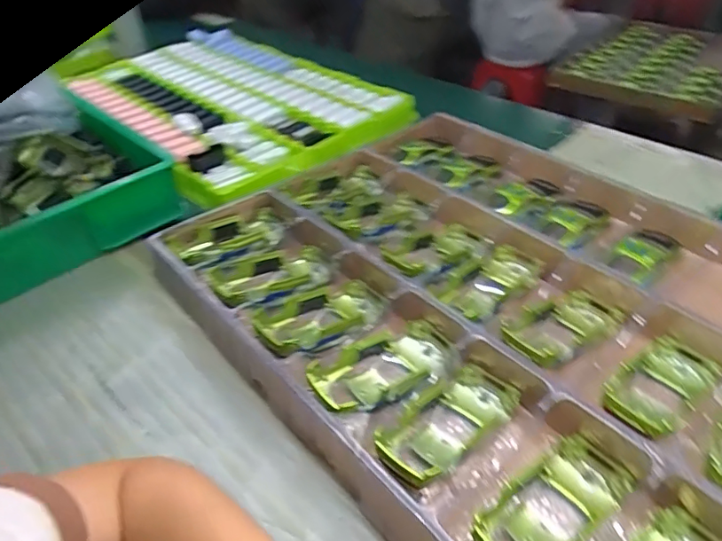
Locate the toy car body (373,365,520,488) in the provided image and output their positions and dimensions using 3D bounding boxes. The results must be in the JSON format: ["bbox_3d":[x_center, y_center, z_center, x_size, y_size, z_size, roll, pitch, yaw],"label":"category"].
[{"bbox_3d":[0.068,0.124,0.411,0.059,0.045,0.134,32,34,33],"label":"toy car body"}]

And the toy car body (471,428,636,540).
[{"bbox_3d":[0.128,0.162,0.359,0.135,0.037,0.052,-16,40,-39],"label":"toy car body"}]

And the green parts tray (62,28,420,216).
[{"bbox_3d":[-0.231,-0.297,0.911,0.393,0.053,0.612,-31,48,-30],"label":"green parts tray"}]

